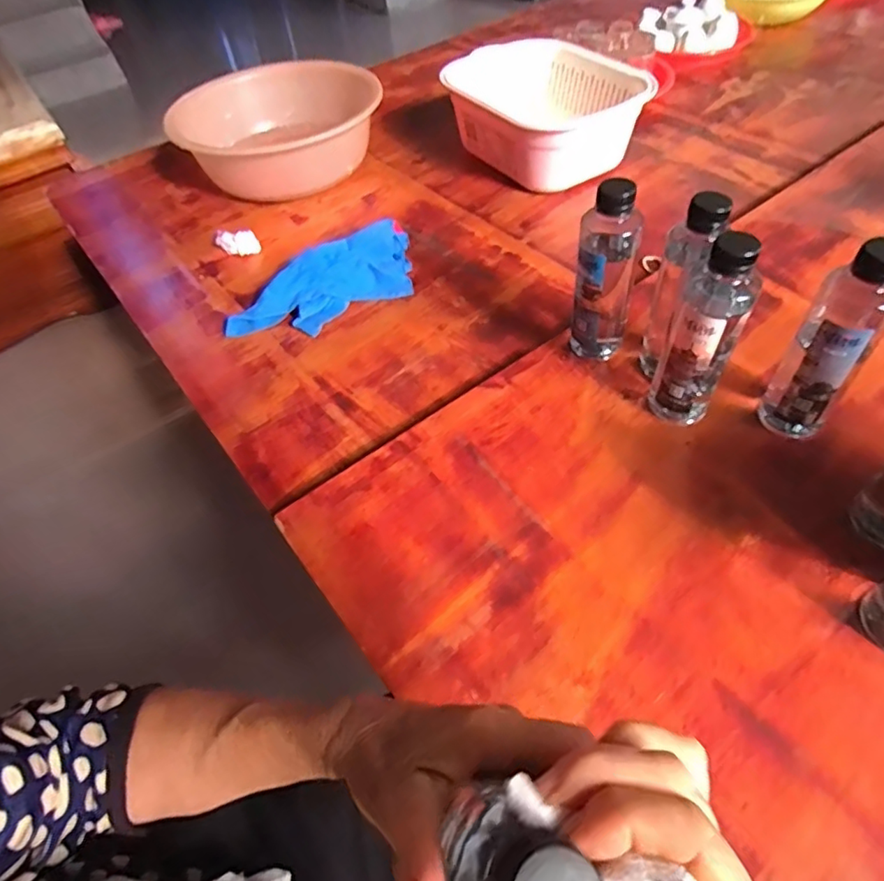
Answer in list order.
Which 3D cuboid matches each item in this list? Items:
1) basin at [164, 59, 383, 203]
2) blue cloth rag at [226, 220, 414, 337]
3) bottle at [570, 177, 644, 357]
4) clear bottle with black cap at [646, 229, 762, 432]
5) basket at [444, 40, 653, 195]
[{"bbox_3d":[-0.255,-0.496,0.921,0.299,0.110,0.299,-3,51,4],"label":"basin"},{"bbox_3d":[-0.127,-0.200,0.712,0.135,0.036,0.277,32,61,27],"label":"blue cloth rag"},{"bbox_3d":[0.154,-0.149,0.543,0.050,0.195,0.043,11,54,15],"label":"bottle"},{"bbox_3d":[0.218,-0.086,0.474,0.055,0.177,0.049,24,58,23],"label":"clear bottle with black cap"},{"bbox_3d":[0.161,-0.493,0.862,0.221,0.119,0.279,-28,54,-15],"label":"basket"}]

